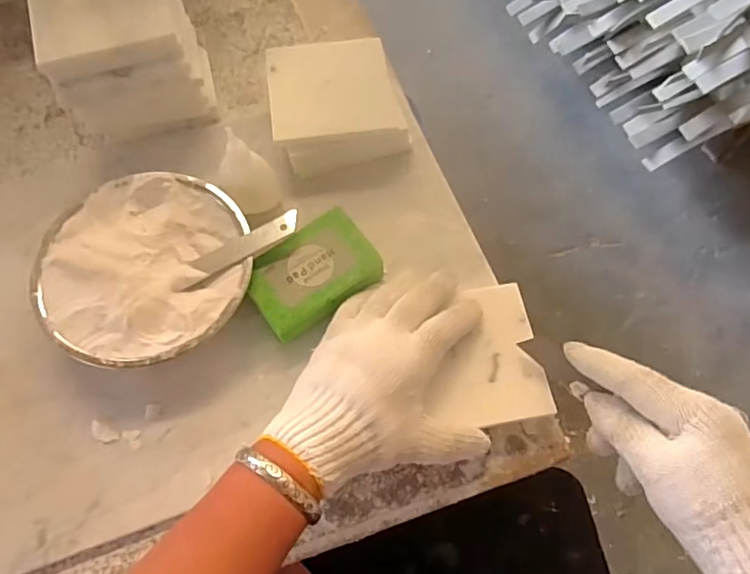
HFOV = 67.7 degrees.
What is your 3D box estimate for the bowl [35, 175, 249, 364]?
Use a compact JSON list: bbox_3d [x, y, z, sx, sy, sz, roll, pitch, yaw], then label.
[{"bbox_3d":[-0.165,-0.012,0.410,0.144,0.042,0.145,2,65,-3],"label":"bowl"}]

